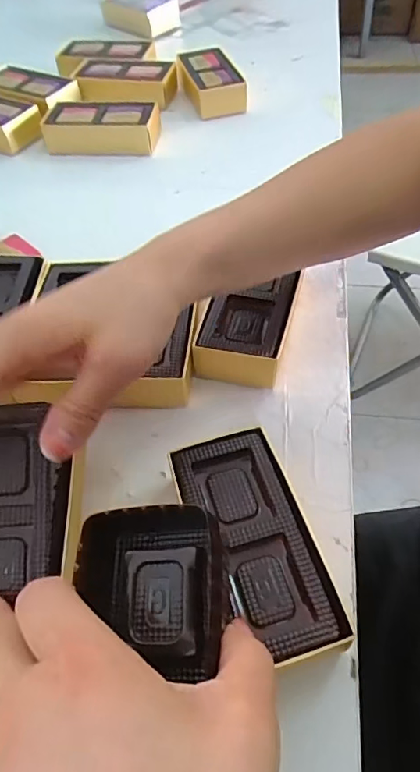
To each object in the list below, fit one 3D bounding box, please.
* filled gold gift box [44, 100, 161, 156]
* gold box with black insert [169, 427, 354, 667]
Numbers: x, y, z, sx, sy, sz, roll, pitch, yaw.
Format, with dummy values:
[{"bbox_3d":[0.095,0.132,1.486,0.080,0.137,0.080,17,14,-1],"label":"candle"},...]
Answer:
[{"bbox_3d":[-0.115,-0.273,0.534,0.112,0.036,0.060,3,52,6],"label":"filled gold gift box"},{"bbox_3d":[0.021,0.080,0.256,0.053,0.033,0.113,-17,53,-9],"label":"gold box with black insert"}]

